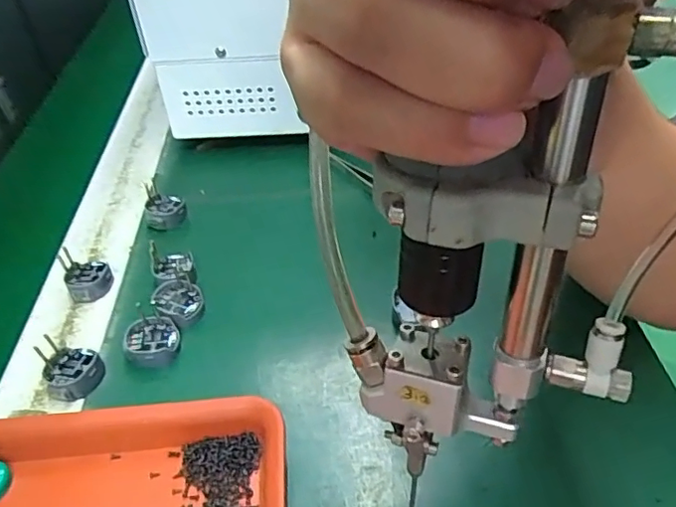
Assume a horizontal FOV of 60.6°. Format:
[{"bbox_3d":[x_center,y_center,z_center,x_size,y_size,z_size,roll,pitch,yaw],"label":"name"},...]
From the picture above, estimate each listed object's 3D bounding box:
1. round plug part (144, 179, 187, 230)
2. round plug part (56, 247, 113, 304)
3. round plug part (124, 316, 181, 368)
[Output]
[{"bbox_3d":[-0.118,-0.033,0.395,0.026,0.018,0.034,-13,43,-10],"label":"round plug part"},{"bbox_3d":[-0.151,0.012,0.347,0.025,0.023,0.026,-2,42,2],"label":"round plug part"},{"bbox_3d":[-0.101,0.048,0.314,0.028,0.016,0.025,-20,45,-18],"label":"round plug part"}]

